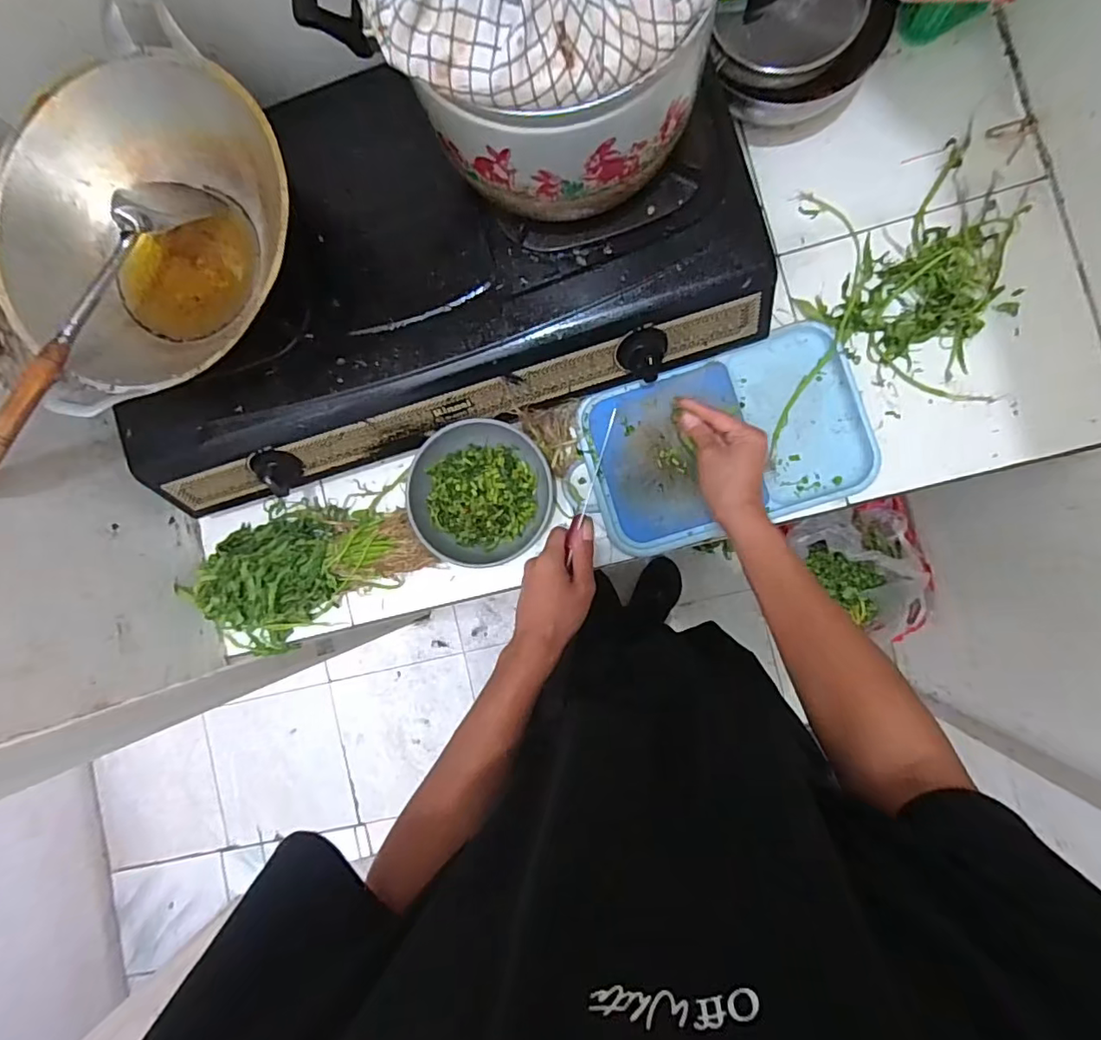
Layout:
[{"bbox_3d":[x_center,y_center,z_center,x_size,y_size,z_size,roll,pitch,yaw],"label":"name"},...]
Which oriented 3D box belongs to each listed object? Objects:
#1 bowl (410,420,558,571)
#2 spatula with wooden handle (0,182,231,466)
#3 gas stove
[{"bbox_3d":[-0.076,-0.030,0.622,0.148,0.054,0.157,0,88,6],"label":"bowl"},{"bbox_3d":[-0.418,-0.180,0.489,0.068,0.051,0.344,21,75,7],"label":"spatula with wooden handle"},{"bbox_3d":[-0.138,-0.255,0.592,0.665,0.138,0.319,-17,87,6],"label":"gas stove"}]

